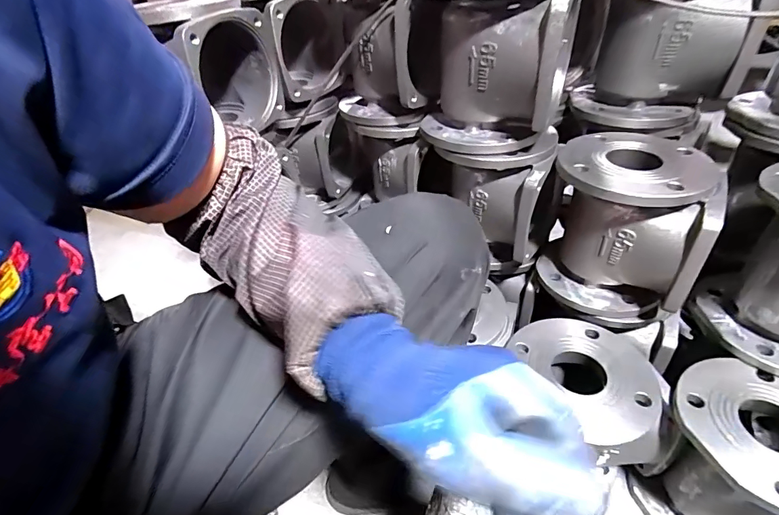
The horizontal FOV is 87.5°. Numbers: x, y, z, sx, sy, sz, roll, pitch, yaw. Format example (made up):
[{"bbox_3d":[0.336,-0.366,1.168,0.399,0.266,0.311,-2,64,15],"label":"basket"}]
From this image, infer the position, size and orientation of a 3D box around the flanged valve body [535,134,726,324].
[{"bbox_3d":[0.316,-0.042,0.567,0.178,0.201,0.165,13,42,22],"label":"flanged valve body"}]

